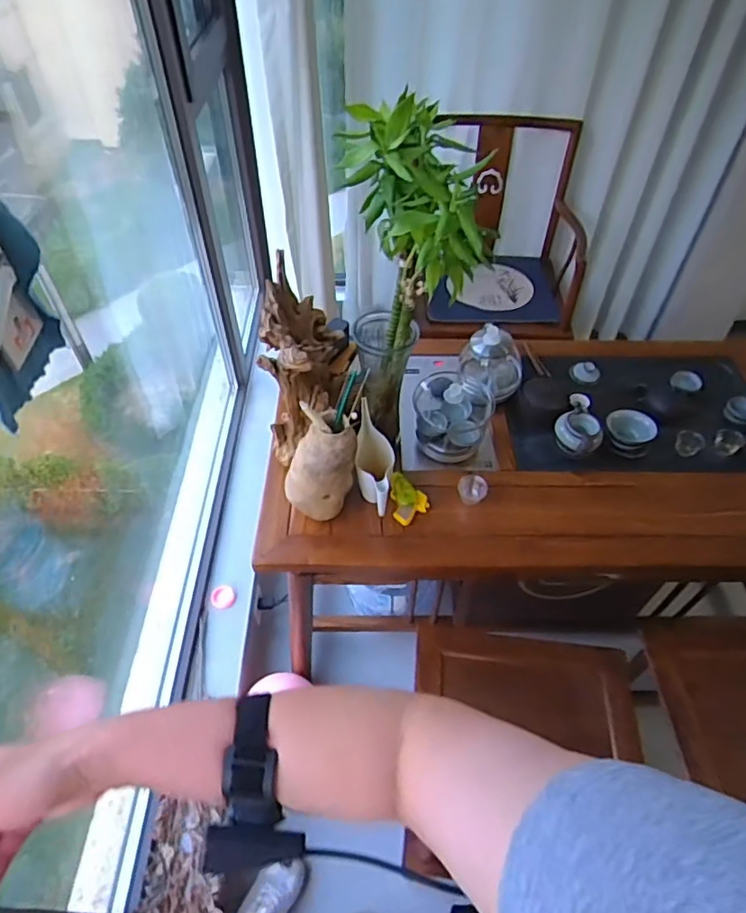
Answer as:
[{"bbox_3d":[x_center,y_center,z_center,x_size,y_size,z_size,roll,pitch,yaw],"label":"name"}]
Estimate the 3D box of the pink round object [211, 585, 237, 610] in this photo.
[{"bbox_3d":[-0.405,0.382,1.519,0.064,0.019,0.064,0,49,0],"label":"pink round object"}]

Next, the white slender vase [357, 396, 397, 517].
[{"bbox_3d":[0.002,0.009,1.069,0.072,0.135,0.183,-2,49,-2],"label":"white slender vase"}]

